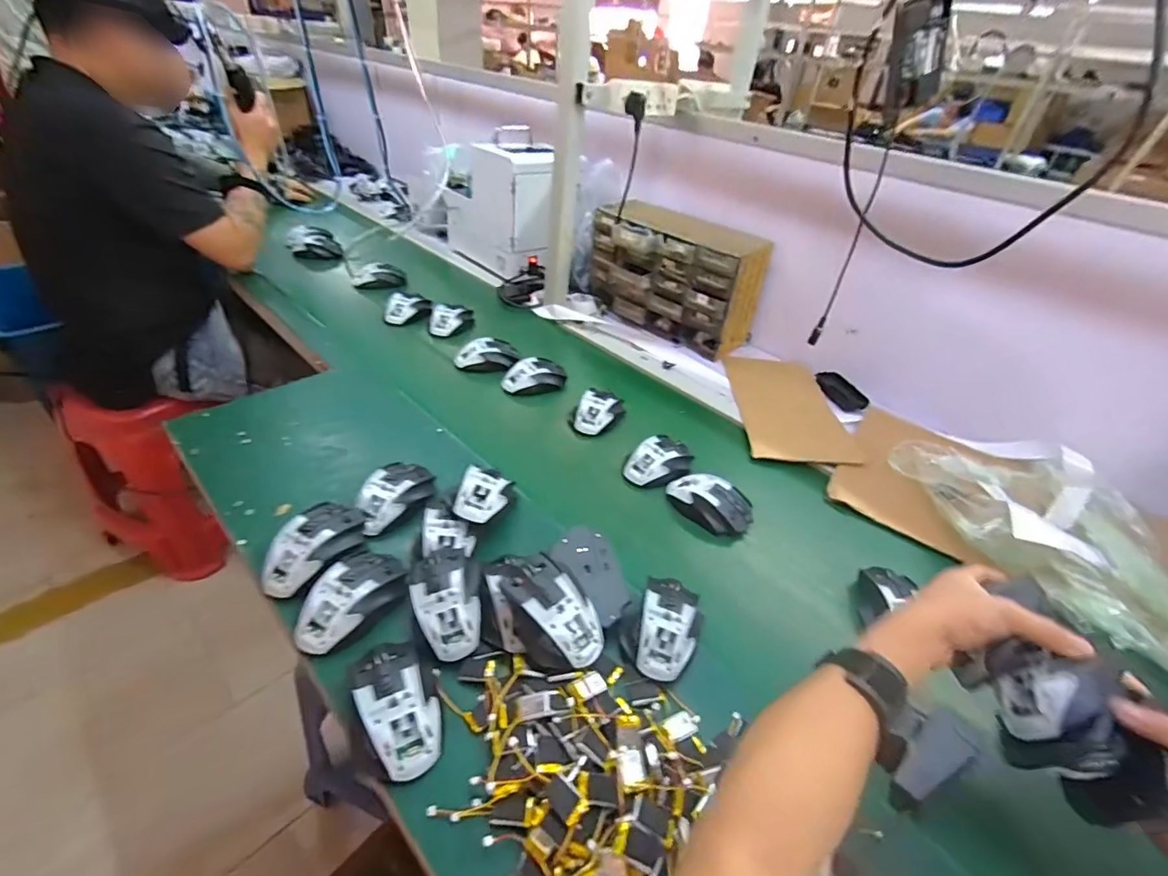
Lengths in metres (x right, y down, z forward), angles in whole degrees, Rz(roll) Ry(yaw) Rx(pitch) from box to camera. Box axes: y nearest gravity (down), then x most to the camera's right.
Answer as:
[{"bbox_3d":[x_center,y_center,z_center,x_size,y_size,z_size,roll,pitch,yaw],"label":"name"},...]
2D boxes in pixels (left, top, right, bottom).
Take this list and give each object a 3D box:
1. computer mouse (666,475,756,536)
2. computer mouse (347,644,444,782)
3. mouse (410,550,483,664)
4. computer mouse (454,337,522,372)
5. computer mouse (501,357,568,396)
[{"bbox_3d":[0.170,0.083,0.693,0.117,0.034,0.068,28,42,25],"label":"computer mouse"},{"bbox_3d":[-0.160,0.227,0.436,0.067,0.034,0.108,-12,41,-24],"label":"computer mouse"},{"bbox_3d":[-0.136,0.157,0.513,0.069,0.036,0.115,-8,40,-20],"label":"mouse"},{"bbox_3d":[-0.178,-0.154,0.943,0.113,0.033,0.071,1,38,-8],"label":"computer mouse"},{"bbox_3d":[-0.087,-0.109,0.902,0.114,0.039,0.068,-4,39,-15],"label":"computer mouse"}]

